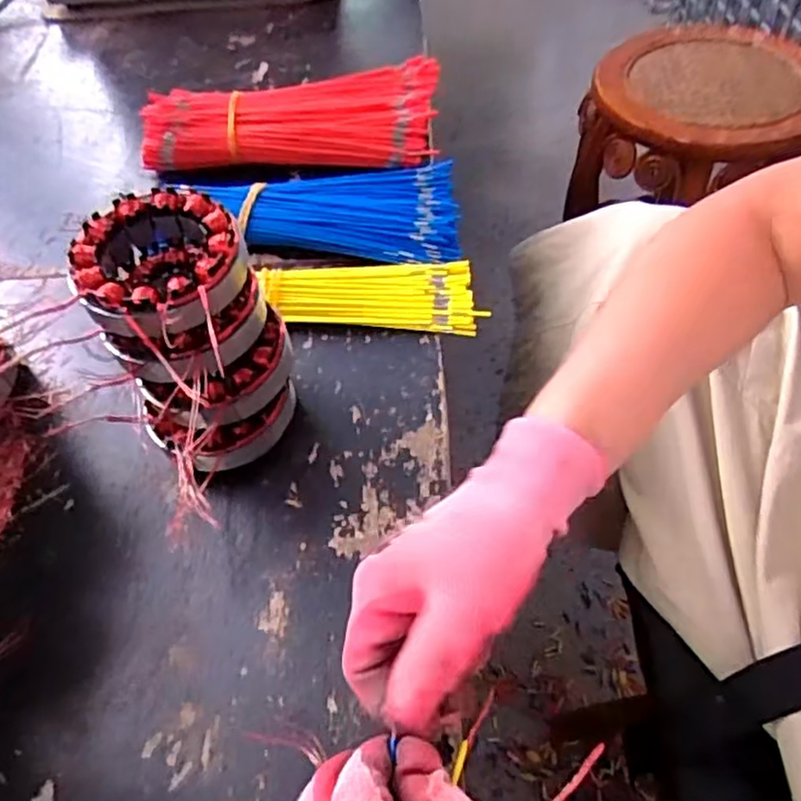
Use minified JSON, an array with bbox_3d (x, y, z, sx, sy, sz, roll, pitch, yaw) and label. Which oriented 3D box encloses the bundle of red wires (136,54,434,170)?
[{"bbox_3d":[-0.093,-0.239,0.593,0.245,0.057,0.098,0,53,4],"label":"bundle of red wires"}]

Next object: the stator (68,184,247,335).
[{"bbox_3d":[-0.124,-0.073,0.358,0.085,0.026,0.091,-16,53,-7],"label":"stator"}]

